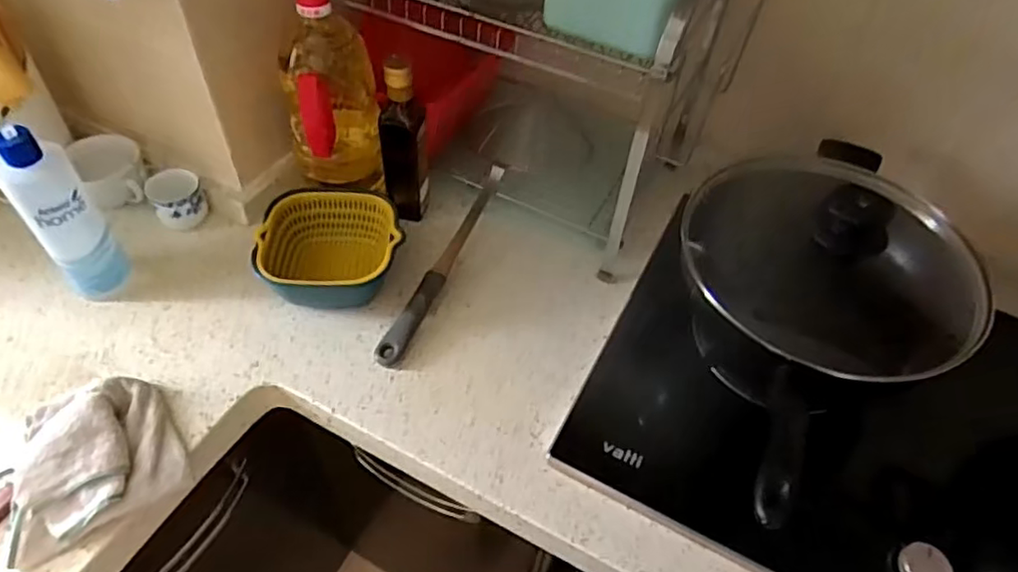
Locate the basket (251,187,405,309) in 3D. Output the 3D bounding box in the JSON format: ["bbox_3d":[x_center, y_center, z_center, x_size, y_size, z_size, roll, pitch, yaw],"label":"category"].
[{"bbox_3d":[-0.206,-0.047,0.768,0.158,0.073,0.148,3,50,-3],"label":"basket"}]

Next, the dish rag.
[{"bbox_3d":[-0.389,0.157,0.606,0.140,0.040,0.148,-18,54,-19],"label":"dish rag"}]

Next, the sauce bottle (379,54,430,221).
[{"bbox_3d":[-0.127,-0.173,0.777,0.053,0.213,0.046,-5,51,-9],"label":"sauce bottle"}]

